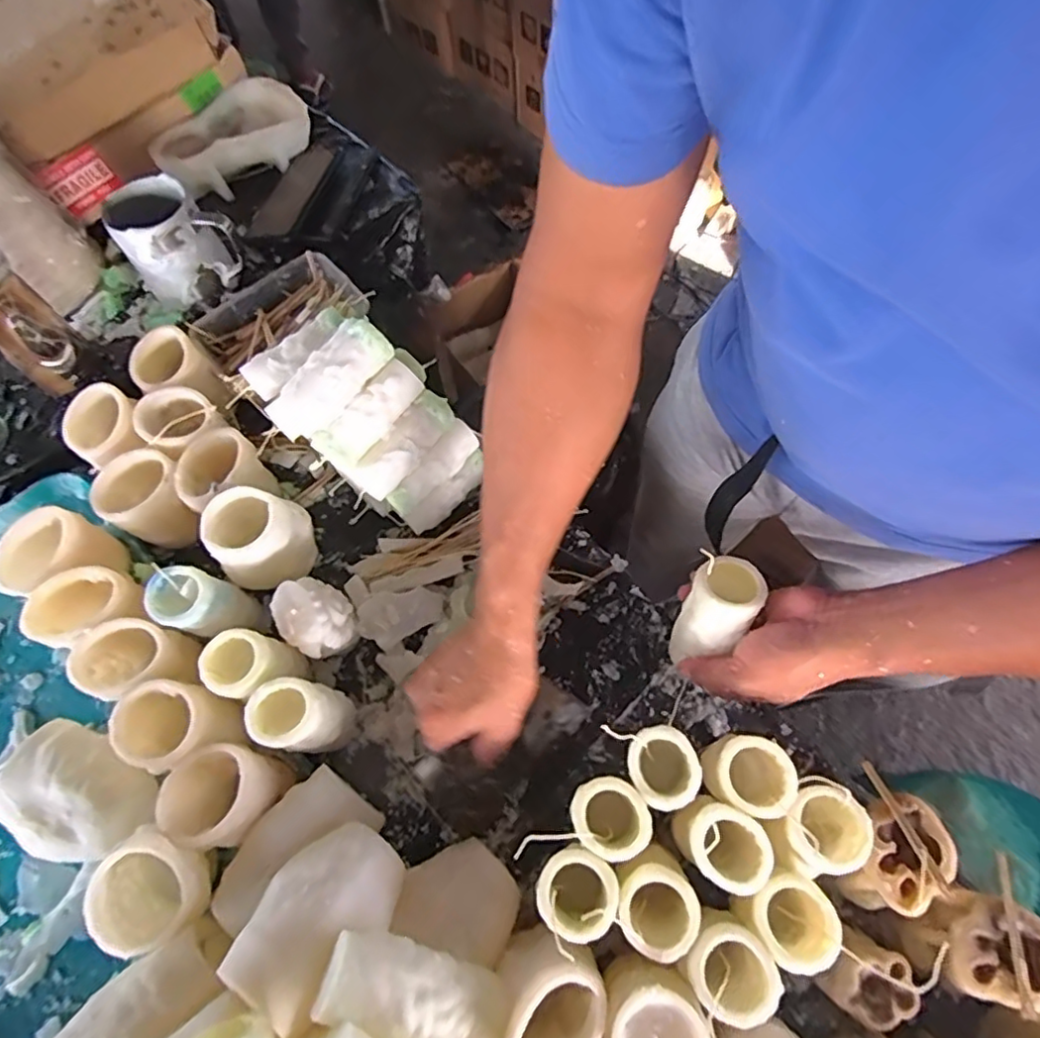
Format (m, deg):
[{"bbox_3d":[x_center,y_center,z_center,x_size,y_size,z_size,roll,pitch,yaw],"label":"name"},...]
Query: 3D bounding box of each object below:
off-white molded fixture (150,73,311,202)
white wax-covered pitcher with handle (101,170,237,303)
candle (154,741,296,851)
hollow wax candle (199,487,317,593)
[{"bbox_3d":[-0.349,-0.462,0.741,0.112,0.045,0.183,39,73,17],"label":"off-white molded fixture"},{"bbox_3d":[-0.360,-0.284,0.627,0.111,0.092,0.088,30,70,14],"label":"white wax-covered pitcher with handle"},{"bbox_3d":[-0.225,0.211,0.464,0.066,0.066,0.068,-1,66,2],"label":"candle"},{"bbox_3d":[-0.228,0.024,0.543,0.073,0.095,0.078,2,66,3],"label":"hollow wax candle"}]

